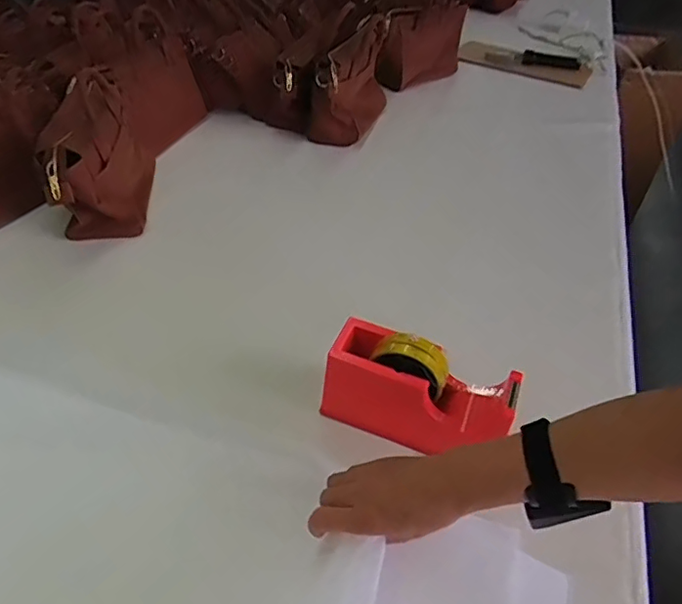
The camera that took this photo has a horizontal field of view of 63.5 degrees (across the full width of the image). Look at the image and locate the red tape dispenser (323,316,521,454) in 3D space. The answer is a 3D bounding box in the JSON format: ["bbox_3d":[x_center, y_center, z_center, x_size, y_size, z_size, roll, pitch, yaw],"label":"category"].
[{"bbox_3d":[0.086,0.098,0.608,0.196,0.105,0.073,19,44,16],"label":"red tape dispenser"}]

